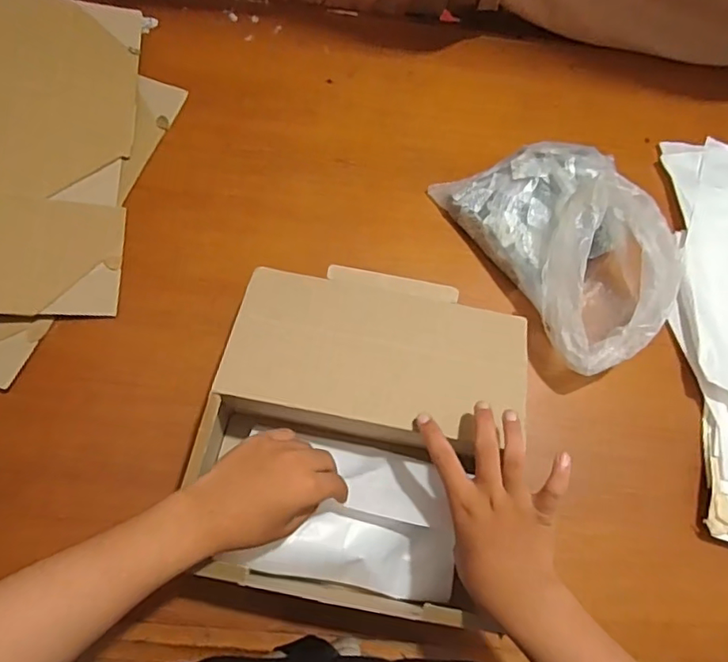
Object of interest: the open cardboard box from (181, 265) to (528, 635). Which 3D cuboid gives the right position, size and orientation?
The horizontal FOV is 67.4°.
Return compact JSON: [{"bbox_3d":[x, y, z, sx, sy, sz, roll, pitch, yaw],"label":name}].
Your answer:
[{"bbox_3d":[0.001,0.082,0.488,0.257,0.086,0.285,13,73,2],"label":"open cardboard box"}]

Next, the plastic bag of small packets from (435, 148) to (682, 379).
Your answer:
[{"bbox_3d":[0.236,-0.108,0.579,0.193,0.122,0.264,-26,76,-14],"label":"plastic bag of small packets"}]

